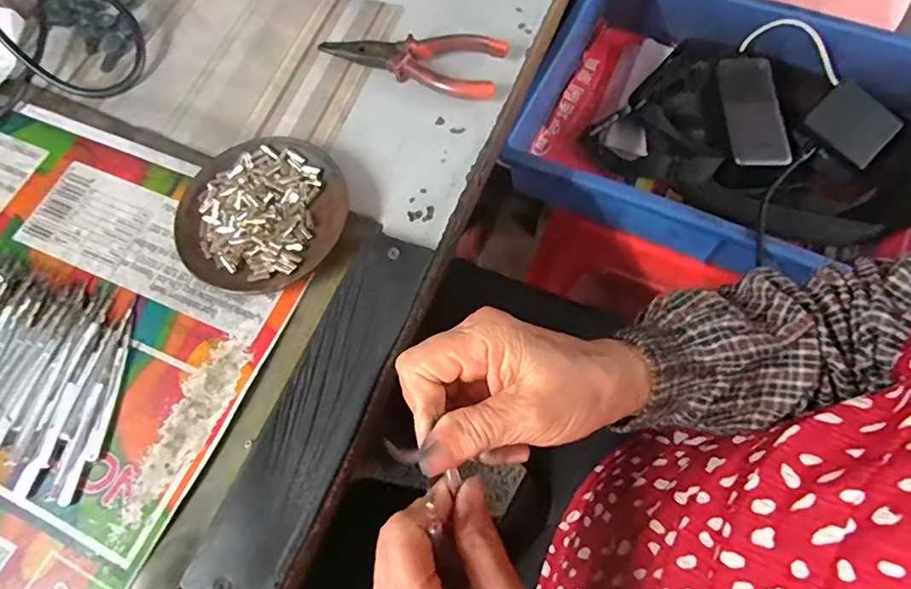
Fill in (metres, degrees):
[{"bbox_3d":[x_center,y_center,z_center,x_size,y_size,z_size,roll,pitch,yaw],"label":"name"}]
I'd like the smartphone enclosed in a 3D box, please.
[{"bbox_3d":[0.299,-0.186,0.521,0.054,0.015,0.132,1,68,4],"label":"smartphone"}]

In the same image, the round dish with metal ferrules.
[{"bbox_3d":[-0.134,-0.060,0.358,0.113,0.022,0.123,-1,67,2],"label":"round dish with metal ferrules"}]

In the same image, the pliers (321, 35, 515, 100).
[{"bbox_3d":[-0.033,-0.186,0.408,0.141,0.019,0.050,17,69,9],"label":"pliers"}]

